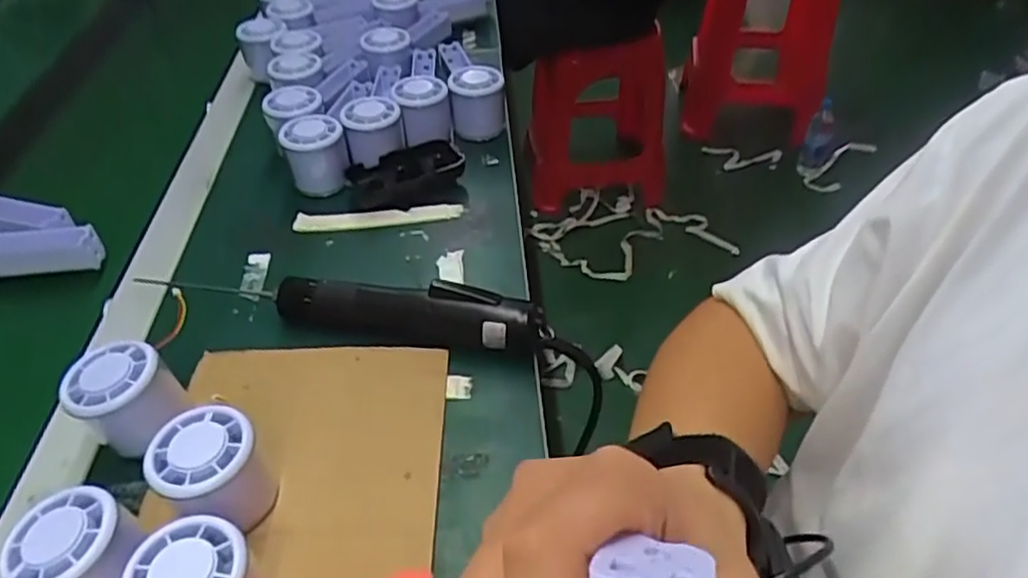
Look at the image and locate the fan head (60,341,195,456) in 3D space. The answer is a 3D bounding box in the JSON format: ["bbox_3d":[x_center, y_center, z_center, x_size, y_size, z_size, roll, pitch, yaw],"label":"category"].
[{"bbox_3d":[-0.245,0.069,0.429,0.056,0.053,0.054,10,45,11],"label":"fan head"}]

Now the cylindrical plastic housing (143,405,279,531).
[{"bbox_3d":[-0.173,0.106,0.391,0.057,0.055,0.056,0,43,0],"label":"cylindrical plastic housing"}]

